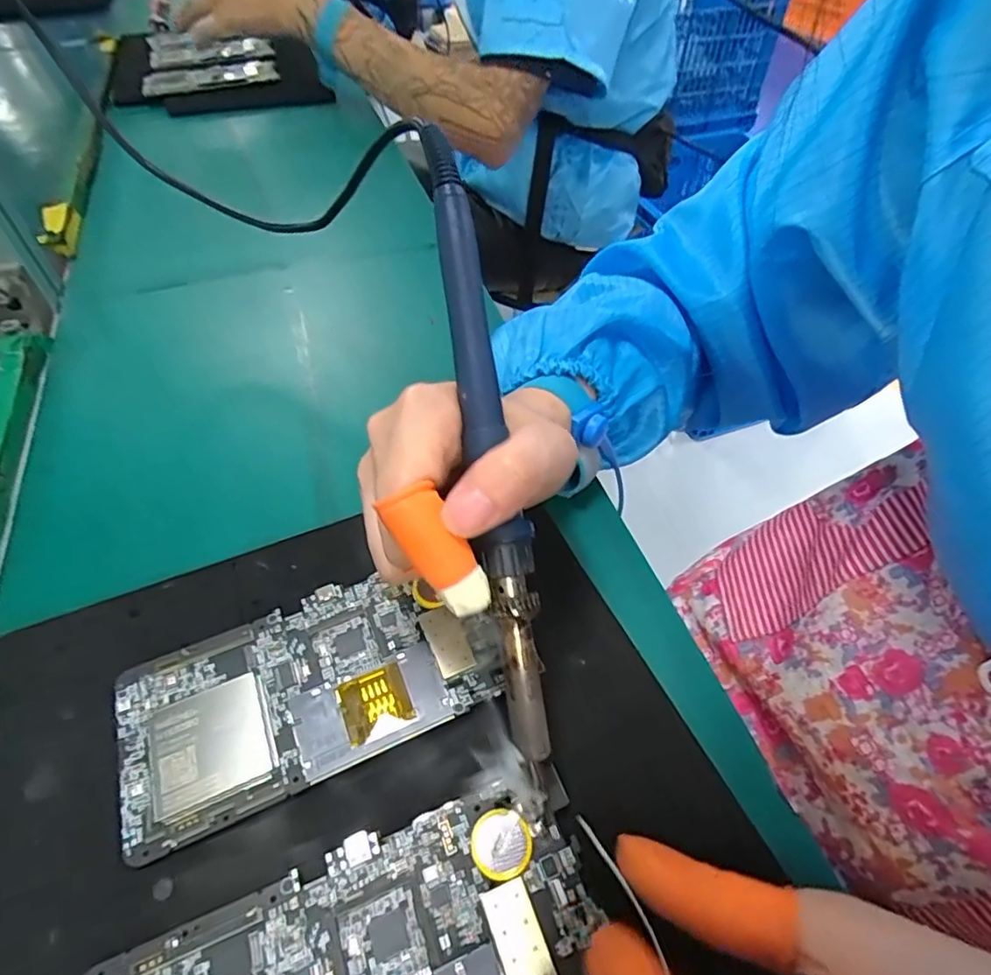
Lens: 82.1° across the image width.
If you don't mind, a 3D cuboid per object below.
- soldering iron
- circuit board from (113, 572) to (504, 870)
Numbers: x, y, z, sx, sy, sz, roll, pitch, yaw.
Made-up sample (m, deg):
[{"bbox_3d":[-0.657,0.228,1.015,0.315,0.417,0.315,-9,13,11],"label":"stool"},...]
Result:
[{"bbox_3d":[-0.002,-0.008,0.200,0.016,0.020,0.240,-9,83,-12],"label":"soldering iron"},{"bbox_3d":[-0.072,0.076,0.225,0.143,0.005,0.071,-21,53,-15],"label":"circuit board"}]

